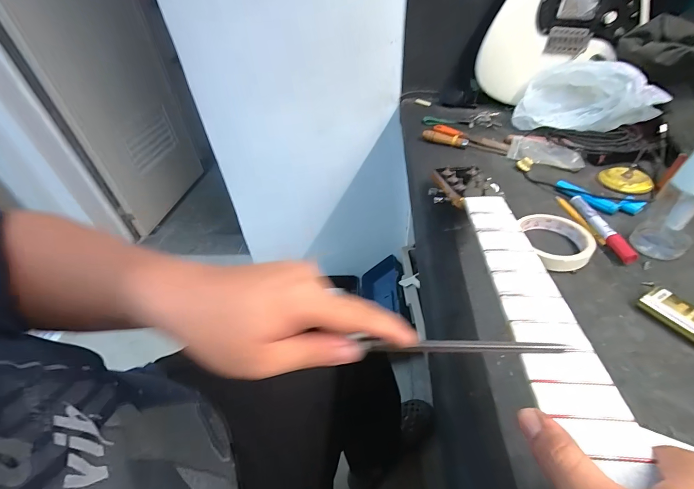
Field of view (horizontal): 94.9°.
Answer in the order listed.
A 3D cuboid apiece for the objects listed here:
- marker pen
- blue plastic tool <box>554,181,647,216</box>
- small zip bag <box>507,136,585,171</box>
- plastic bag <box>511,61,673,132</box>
[{"bbox_3d":[0.345,-0.026,0.435,0.016,0.018,0.132,-3,41,3],"label":"marker pen"},{"bbox_3d":[0.377,-0.071,0.482,0.110,0.014,0.036,31,53,34],"label":"blue plastic tool"},{"bbox_3d":[0.364,-0.167,0.585,0.122,0.012,0.077,22,48,28],"label":"small zip bag"},{"bbox_3d":[0.457,-0.277,0.613,0.218,0.118,0.068,29,52,33],"label":"plastic bag"}]

